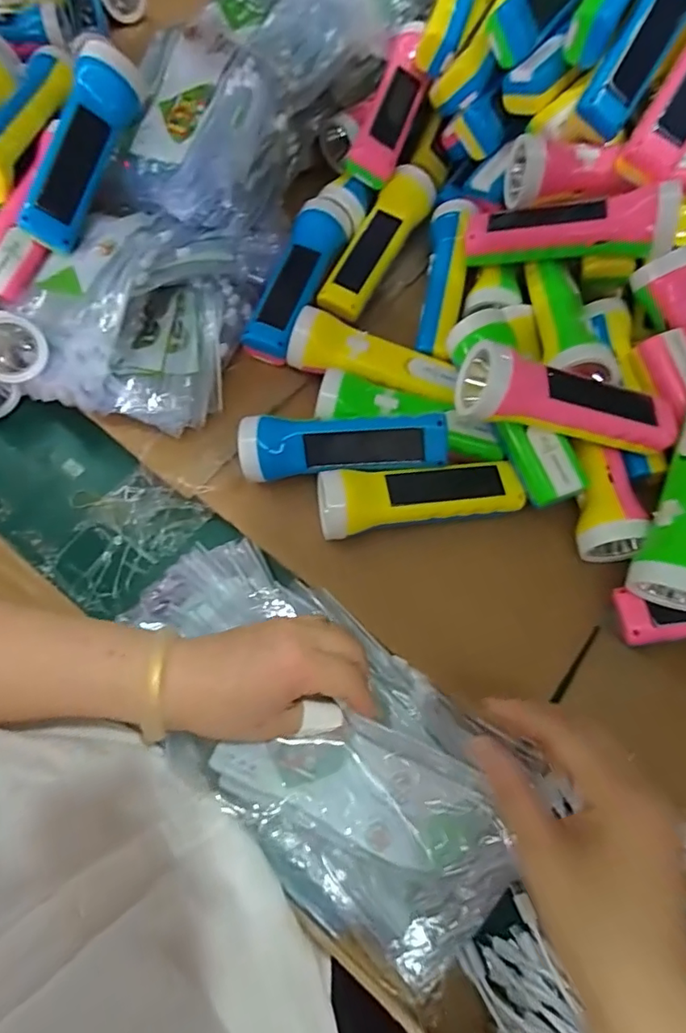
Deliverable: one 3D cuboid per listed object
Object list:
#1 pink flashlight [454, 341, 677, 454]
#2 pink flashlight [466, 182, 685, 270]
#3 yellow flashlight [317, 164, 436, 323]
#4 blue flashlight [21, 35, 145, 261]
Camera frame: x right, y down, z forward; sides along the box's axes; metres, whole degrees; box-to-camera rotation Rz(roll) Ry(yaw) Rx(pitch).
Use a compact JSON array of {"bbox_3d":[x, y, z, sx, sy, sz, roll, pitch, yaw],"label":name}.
[{"bbox_3d":[0.165,-0.087,0.387,0.158,0.051,0.059,8,70,-16],"label":"pink flashlight"},{"bbox_3d":[0.187,-0.243,0.442,0.159,0.041,0.041,5,70,22],"label":"pink flashlight"},{"bbox_3d":[0.033,-0.265,0.500,0.045,0.038,0.167,29,74,11],"label":"yellow flashlight"},{"bbox_3d":[-0.226,-0.318,0.453,0.046,0.046,0.172,25,93,10],"label":"blue flashlight"}]

